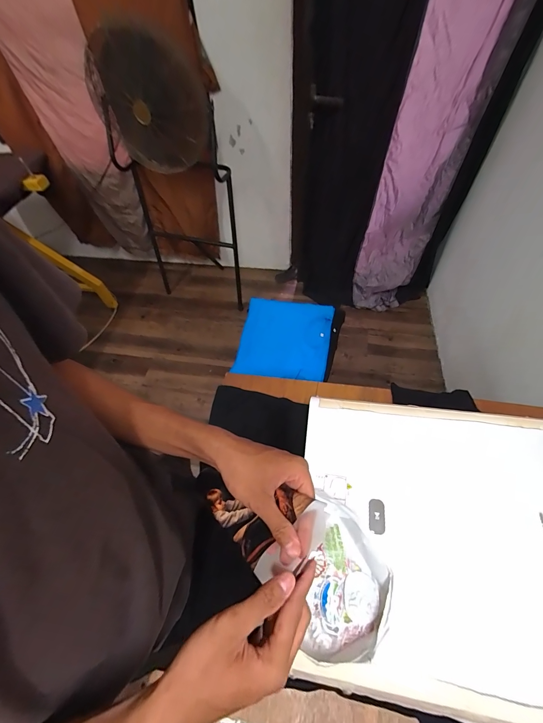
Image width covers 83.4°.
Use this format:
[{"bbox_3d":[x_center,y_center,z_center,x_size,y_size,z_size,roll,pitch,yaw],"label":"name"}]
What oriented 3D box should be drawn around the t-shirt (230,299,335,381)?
[{"bbox_3d":[0.043,-0.091,1.224,0.368,0.048,0.310,5,85,22],"label":"t-shirt"}]

